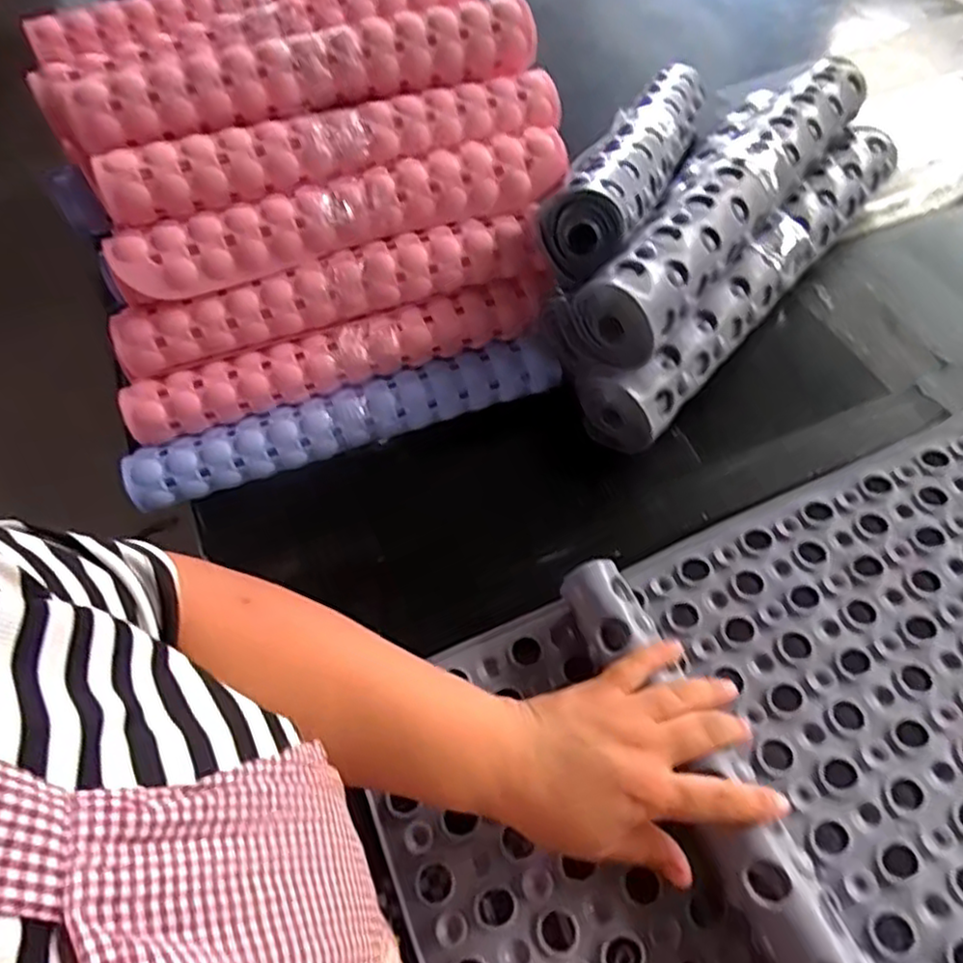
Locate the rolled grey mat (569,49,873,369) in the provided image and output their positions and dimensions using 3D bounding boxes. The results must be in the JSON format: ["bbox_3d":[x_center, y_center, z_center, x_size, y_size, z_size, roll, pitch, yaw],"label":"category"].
[{"bbox_3d":[0.225,-0.262,0.605,0.075,0.056,0.452,31,64,23],"label":"rolled grey mat"}]

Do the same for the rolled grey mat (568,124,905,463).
[{"bbox_3d":[0.253,-0.192,0.647,0.067,0.086,0.434,36,66,25],"label":"rolled grey mat"}]

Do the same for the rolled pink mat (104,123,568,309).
[{"bbox_3d":[-0.106,-0.215,0.561,0.368,0.045,0.051,-20,57,-9],"label":"rolled pink mat"}]

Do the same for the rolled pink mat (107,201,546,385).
[{"bbox_3d":[-0.124,-0.155,0.578,0.357,0.050,0.051,-17,56,-6],"label":"rolled pink mat"}]

